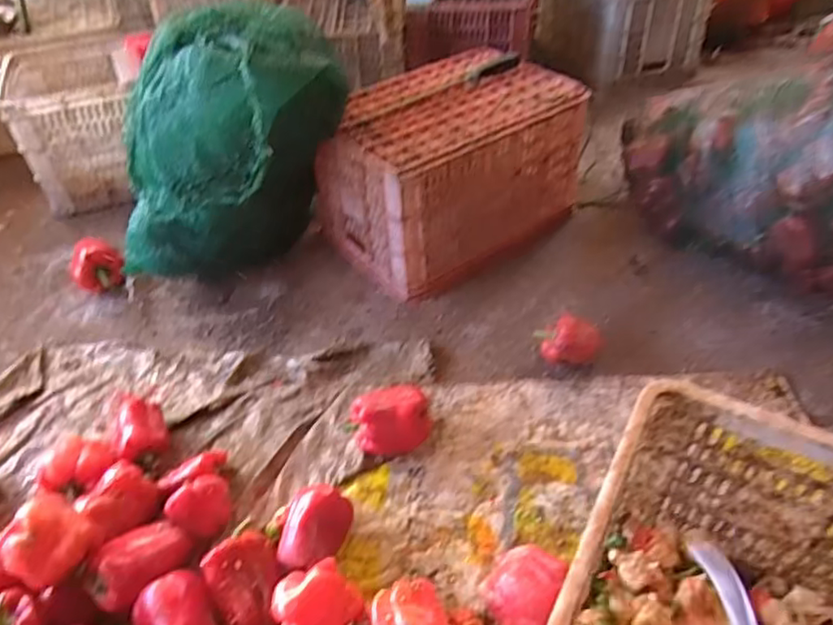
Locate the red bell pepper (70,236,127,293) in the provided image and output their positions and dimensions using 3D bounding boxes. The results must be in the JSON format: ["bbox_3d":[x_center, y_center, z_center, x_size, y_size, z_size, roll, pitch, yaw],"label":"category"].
[{"bbox_3d":[-0.659,-0.088,1.288,0.099,0.095,0.092,-27,49,-24],"label":"red bell pepper"}]

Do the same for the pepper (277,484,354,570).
[{"bbox_3d":[-0.138,0.298,0.842,0.086,0.071,0.104,4,44,6],"label":"pepper"}]

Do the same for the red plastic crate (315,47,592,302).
[{"bbox_3d":[0.064,-0.314,1.326,0.482,0.282,0.337,-29,50,-26],"label":"red plastic crate"}]

